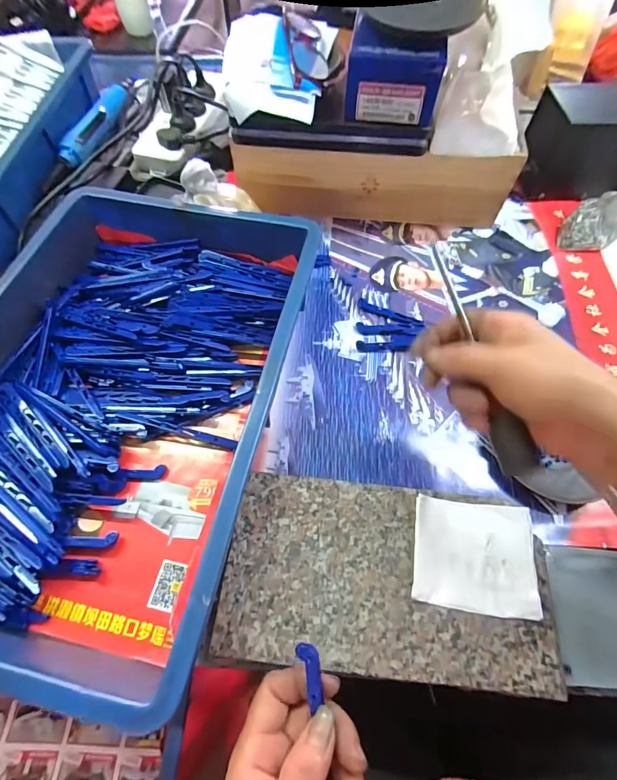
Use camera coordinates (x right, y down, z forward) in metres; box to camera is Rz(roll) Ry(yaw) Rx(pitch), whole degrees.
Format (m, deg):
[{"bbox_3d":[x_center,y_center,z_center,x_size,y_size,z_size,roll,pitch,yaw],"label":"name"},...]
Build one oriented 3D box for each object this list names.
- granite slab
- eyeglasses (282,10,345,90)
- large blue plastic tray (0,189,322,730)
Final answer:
[{"bbox_3d":[0.059,0.143,0.298,0.239,0.024,0.129,5,63,3],"label":"granite slab"},{"bbox_3d":[0.006,-0.356,0.399,0.056,0.029,0.116,-6,63,-3],"label":"eyeglasses"},{"bbox_3d":[-0.169,-0.008,0.347,0.285,0.072,0.425,11,63,6],"label":"large blue plastic tray"}]

